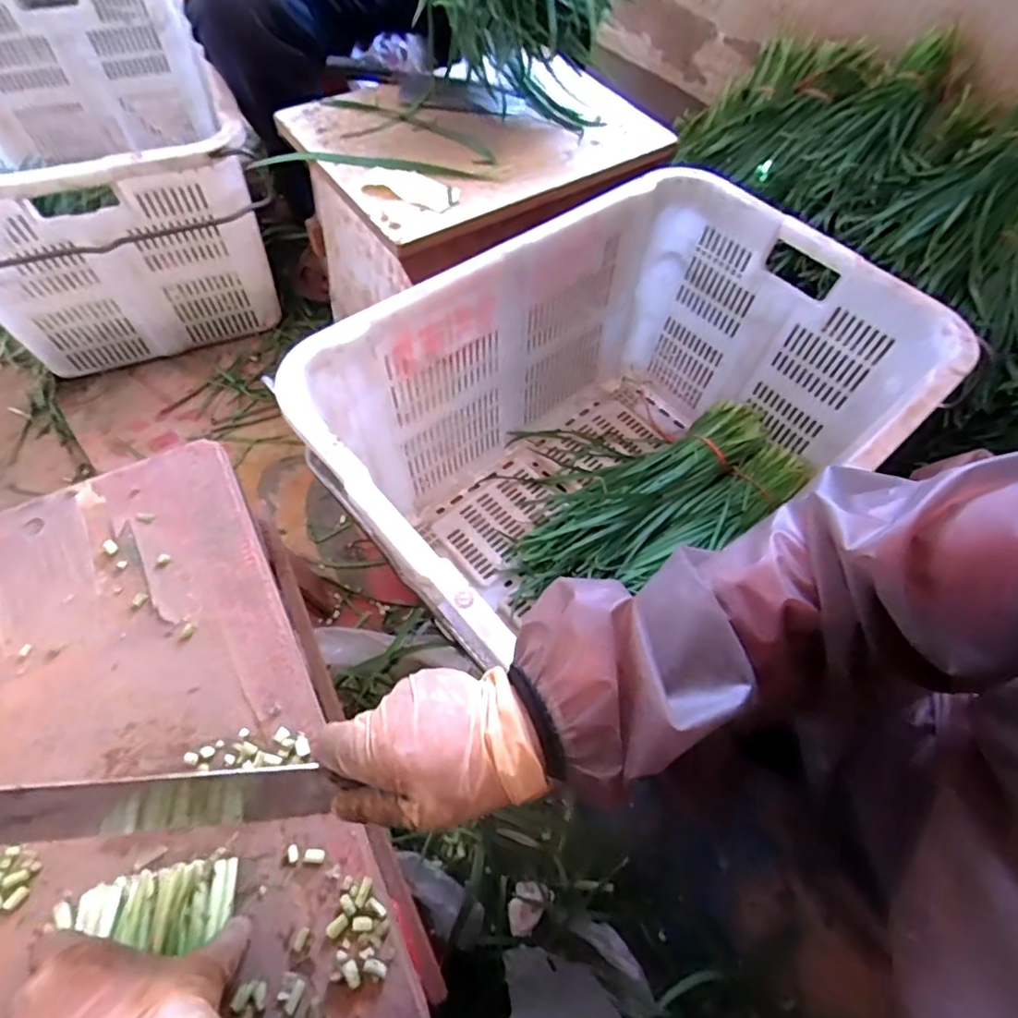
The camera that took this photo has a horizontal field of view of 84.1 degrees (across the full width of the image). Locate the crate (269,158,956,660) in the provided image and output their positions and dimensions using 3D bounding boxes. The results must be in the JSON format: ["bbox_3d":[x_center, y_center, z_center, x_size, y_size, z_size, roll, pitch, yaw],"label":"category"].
[{"bbox_3d":[0.137,-0.091,0.774,0.706,0.369,0.470,-30,67,-19],"label":"crate"}]

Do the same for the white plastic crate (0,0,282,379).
[{"bbox_3d":[-0.725,-0.612,1.009,0.474,0.362,0.672,-19,64,-14],"label":"white plastic crate"}]

